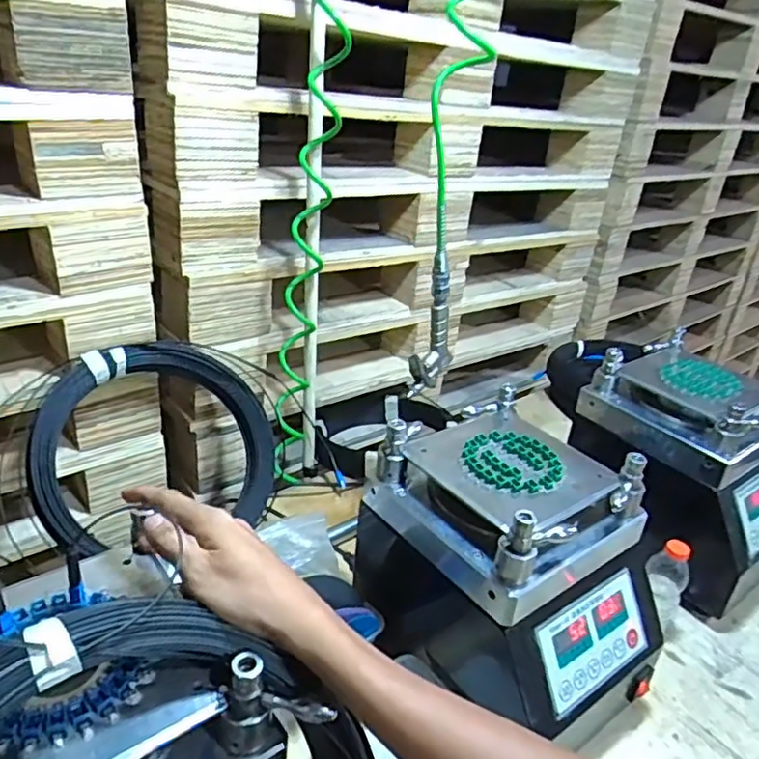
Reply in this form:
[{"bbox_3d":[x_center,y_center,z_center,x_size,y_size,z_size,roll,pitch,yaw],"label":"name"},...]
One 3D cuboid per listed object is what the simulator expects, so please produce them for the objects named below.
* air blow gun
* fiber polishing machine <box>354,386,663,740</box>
[{"bbox_3d":[0.070,-0.066,0.777,0.048,0.158,0.063,12,28,9],"label":"air blow gun"},{"bbox_3d":[0.145,0.203,0.683,0.222,0.243,0.275,-15,35,-34],"label":"fiber polishing machine"}]

